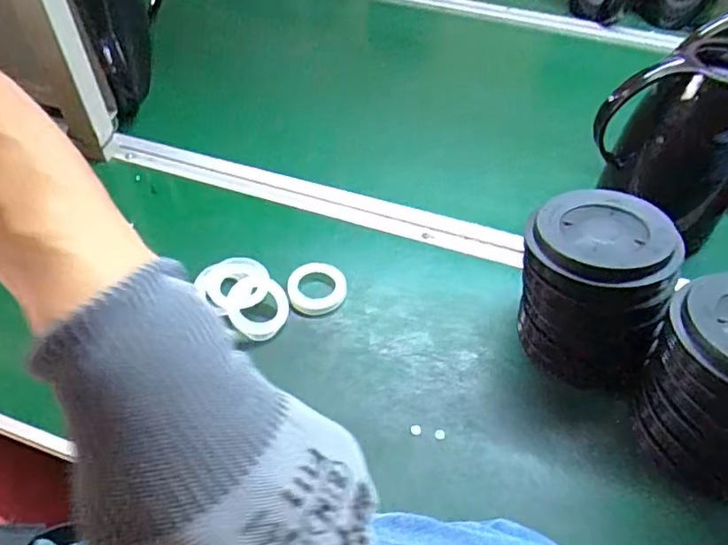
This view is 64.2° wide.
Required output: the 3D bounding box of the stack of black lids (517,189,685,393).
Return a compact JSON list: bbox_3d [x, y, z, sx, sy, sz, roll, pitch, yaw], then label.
[{"bbox_3d":[0.194,0.014,0.515,0.119,0.131,0.132,15,50,12],"label":"stack of black lids"}]

